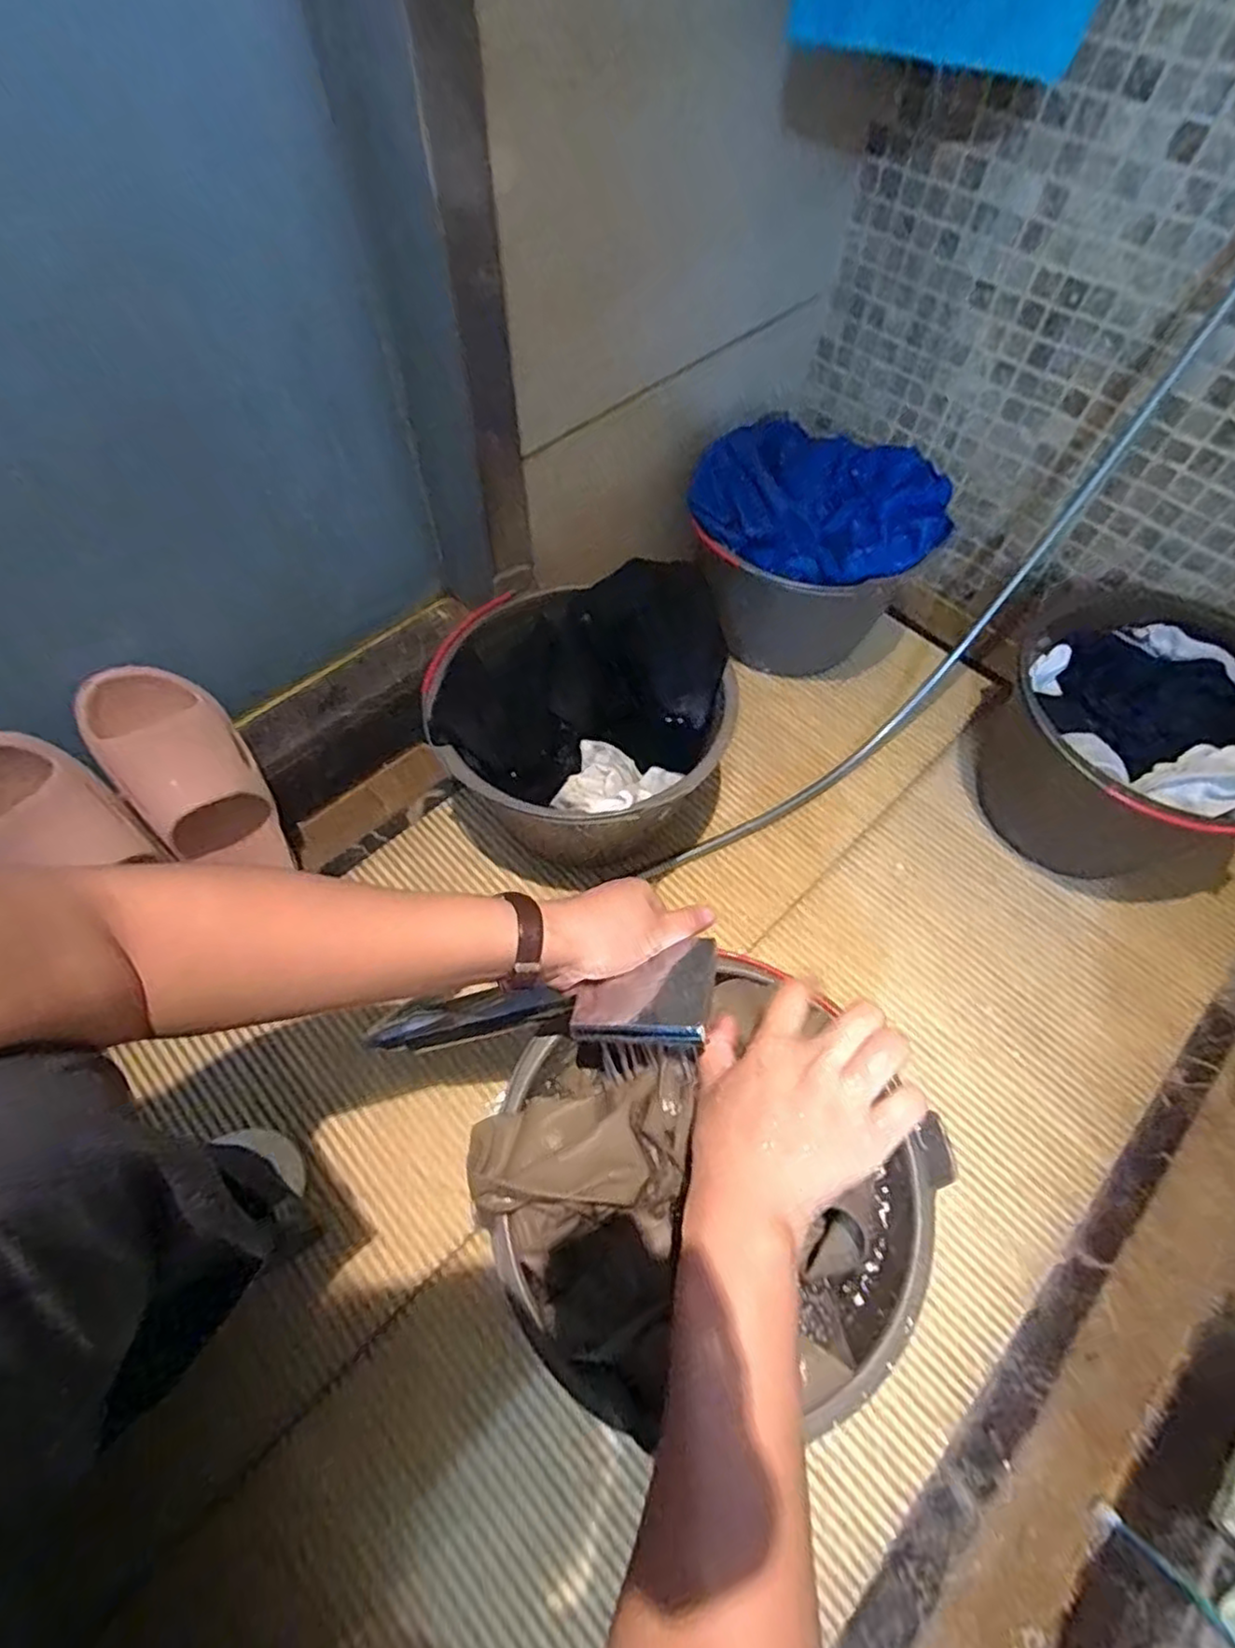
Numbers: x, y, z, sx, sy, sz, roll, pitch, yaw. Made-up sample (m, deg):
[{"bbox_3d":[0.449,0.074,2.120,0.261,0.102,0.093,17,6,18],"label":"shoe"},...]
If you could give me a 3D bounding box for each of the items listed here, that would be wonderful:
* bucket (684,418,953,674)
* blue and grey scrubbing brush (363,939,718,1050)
[{"bbox_3d":[0.217,-0.303,0.832,0.249,0.223,0.223,28,64,15],"label":"bucket"},{"bbox_3d":[-0.060,0.122,0.454,0.247,0.053,0.066,-13,58,20],"label":"blue and grey scrubbing brush"}]

